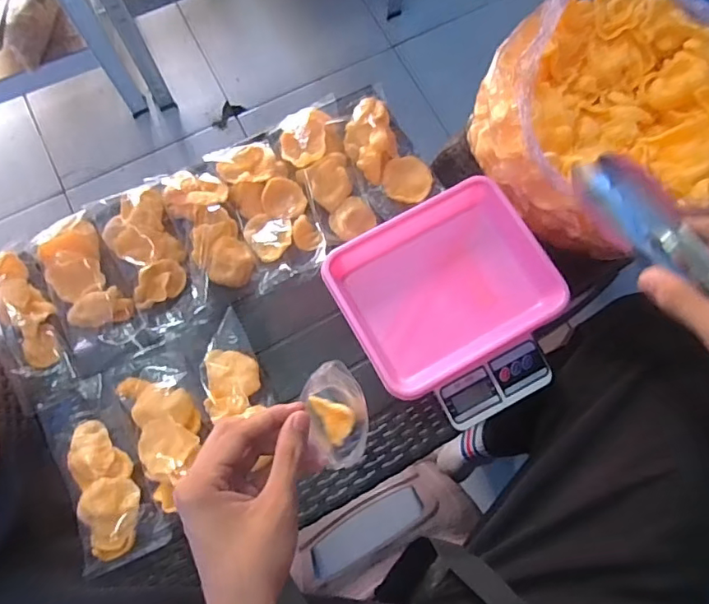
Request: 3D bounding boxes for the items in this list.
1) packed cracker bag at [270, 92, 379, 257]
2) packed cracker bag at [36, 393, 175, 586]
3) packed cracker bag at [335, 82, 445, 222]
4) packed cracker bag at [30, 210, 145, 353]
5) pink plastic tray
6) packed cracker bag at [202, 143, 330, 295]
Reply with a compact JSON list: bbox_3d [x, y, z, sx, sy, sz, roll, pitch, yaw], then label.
[{"bbox_3d":[-0.033,-0.164,0.661,0.086,0.030,0.186,-22,77,-6],"label":"packed cracker bag"},{"bbox_3d":[-0.271,0.186,0.573,0.084,0.034,0.182,-24,78,-7],"label":"packed cracker bag"},{"bbox_3d":[0.031,-0.196,0.674,0.089,0.033,0.172,-27,78,-7],"label":"packed cracker bag"},{"bbox_3d":[-0.312,-0.023,0.622,0.076,0.028,0.161,-26,78,-7],"label":"packed cracker bag"},{"bbox_3d":[0.095,-0.019,0.590,0.218,0.038,0.181,-30,78,-8],"label":"pink plastic tray"},{"bbox_3d":[-0.107,-0.116,0.652,0.091,0.024,0.189,-27,78,-7],"label":"packed cracker bag"}]

